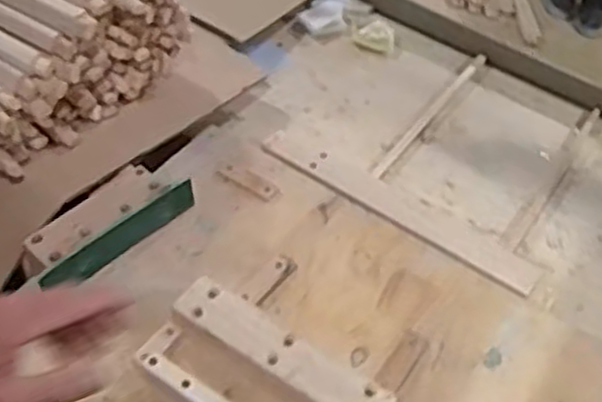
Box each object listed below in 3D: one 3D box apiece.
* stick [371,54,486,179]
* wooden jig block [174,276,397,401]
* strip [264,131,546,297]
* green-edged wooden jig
[{"bbox_3d":[0.197,-0.133,1.157,0.019,0.013,0.332,31,55,20],"label":"stick"},{"bbox_3d":[-0.021,0.170,0.818,0.247,0.044,0.055,30,54,18],"label":"wooden jig block"},{"bbox_3d":[0.131,0.009,1.015,0.391,0.017,0.074,30,38,17],"label":"strip"},{"bbox_3d":[-0.227,0.031,0.903,0.078,0.061,0.204,35,56,22],"label":"green-edged wooden jig"}]

